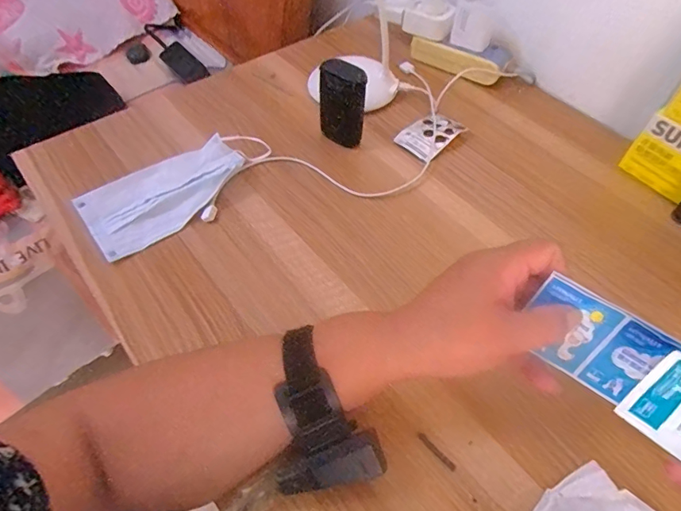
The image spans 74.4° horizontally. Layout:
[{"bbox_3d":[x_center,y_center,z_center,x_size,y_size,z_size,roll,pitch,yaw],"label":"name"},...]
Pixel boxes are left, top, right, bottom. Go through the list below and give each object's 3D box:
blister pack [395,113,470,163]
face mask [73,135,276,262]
[{"bbox_3d":[0.111,-0.149,0.547,0.079,0.011,0.056,-38,64,-24],"label":"blister pack"},{"bbox_3d":[-0.167,-0.074,0.476,0.197,0.019,0.086,-33,62,-21],"label":"face mask"}]

